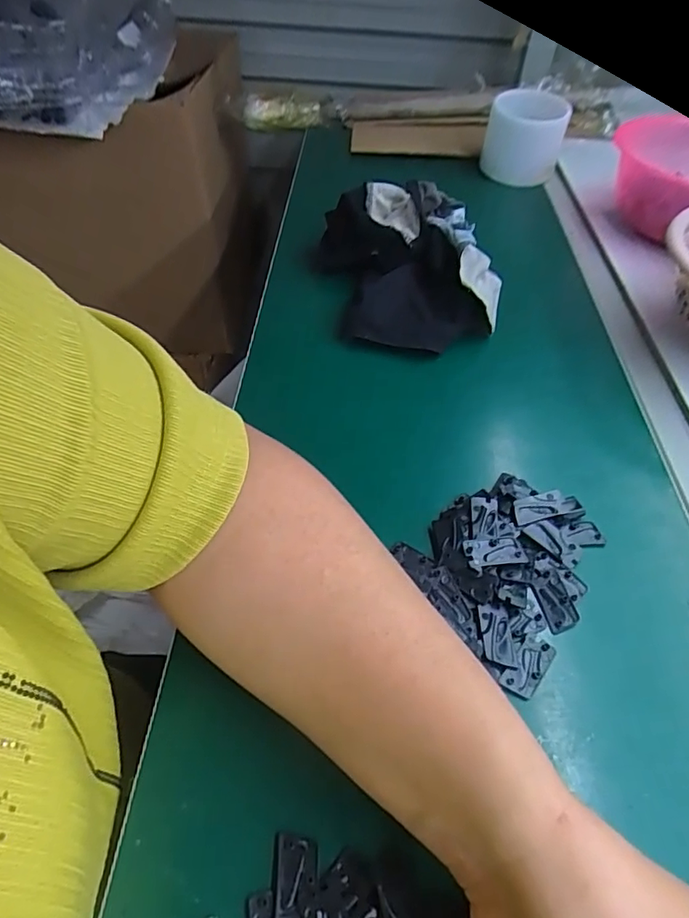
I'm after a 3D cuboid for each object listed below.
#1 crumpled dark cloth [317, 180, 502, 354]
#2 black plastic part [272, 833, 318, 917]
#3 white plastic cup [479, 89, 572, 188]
[{"bbox_3d":[0.056,-0.169,0.463,0.134,0.065,0.171,-10,52,-10],"label":"crumpled dark cloth"},{"bbox_3d":[-0.020,0.171,0.216,0.017,0.004,0.033,2,51,-1],"label":"black plastic part"},{"bbox_3d":[0.212,-0.383,0.642,0.088,0.082,0.080,14,52,9],"label":"white plastic cup"}]

